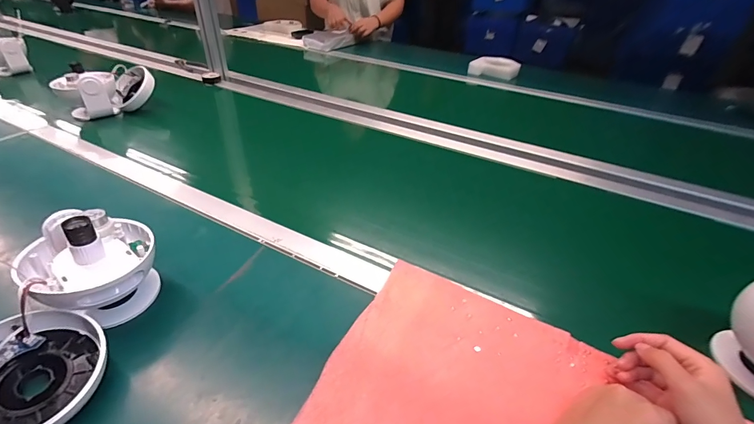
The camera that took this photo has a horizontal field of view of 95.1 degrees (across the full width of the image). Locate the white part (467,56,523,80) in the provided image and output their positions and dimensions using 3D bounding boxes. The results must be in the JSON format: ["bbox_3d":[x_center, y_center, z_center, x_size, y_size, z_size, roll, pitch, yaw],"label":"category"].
[{"bbox_3d":[0.465,-0.565,1.342,0.177,0.049,0.171,21,38,19],"label":"white part"}]

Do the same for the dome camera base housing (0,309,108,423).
[{"bbox_3d":[-0.311,0.149,0.311,0.119,0.042,0.111,5,36,-3],"label":"dome camera base housing"}]

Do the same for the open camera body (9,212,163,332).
[{"bbox_3d":[-0.313,0.057,0.383,0.107,0.107,0.113,33,43,31],"label":"open camera body"}]

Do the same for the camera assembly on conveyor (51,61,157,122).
[{"bbox_3d":[-0.635,-0.286,0.824,0.186,0.096,0.105,-16,42,-29],"label":"camera assembly on conveyor"}]

